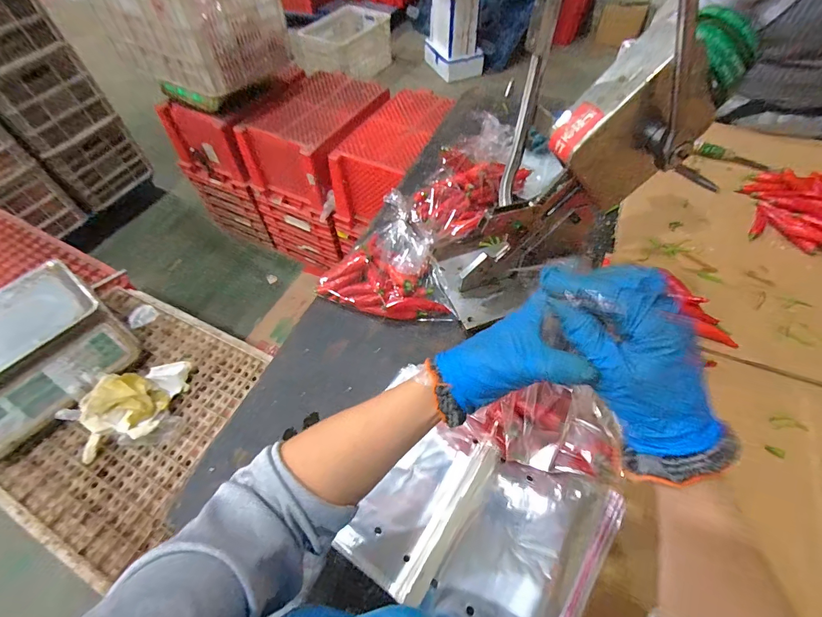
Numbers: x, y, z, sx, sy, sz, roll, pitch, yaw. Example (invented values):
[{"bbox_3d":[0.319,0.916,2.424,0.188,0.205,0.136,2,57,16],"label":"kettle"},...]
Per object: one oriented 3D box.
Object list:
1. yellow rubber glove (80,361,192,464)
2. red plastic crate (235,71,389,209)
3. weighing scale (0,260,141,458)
[{"bbox_3d":[-0.556,0.190,0.757,0.182,0.064,0.156,-16,57,-8],"label":"yellow rubber glove"},{"bbox_3d":[-0.350,-0.698,1.546,0.409,0.241,0.539,27,61,19],"label":"red plastic crate"},{"bbox_3d":[-0.823,0.096,0.791,0.341,0.108,0.341,33,63,22],"label":"weighing scale"}]

